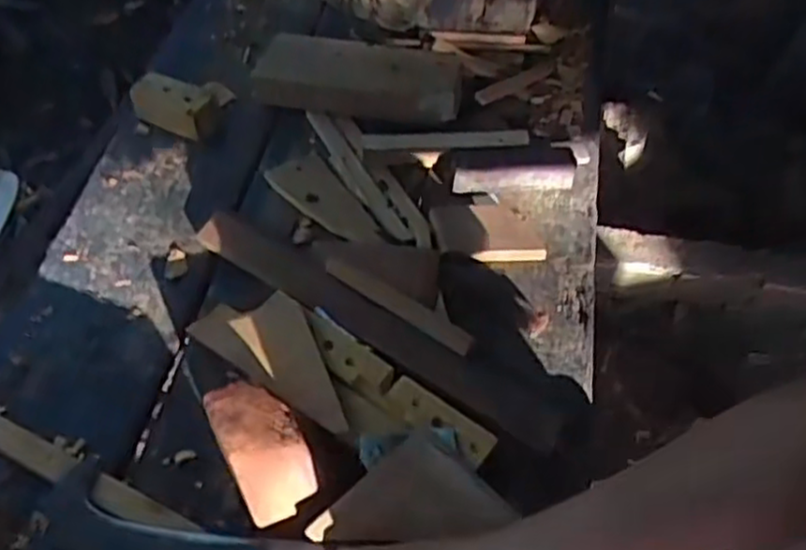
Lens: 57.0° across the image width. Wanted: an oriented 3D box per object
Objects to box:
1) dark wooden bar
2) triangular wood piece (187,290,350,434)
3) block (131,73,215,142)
[{"bbox_3d":[-0.036,0.053,0.840,0.478,0.044,0.069,31,56,17],"label":"dark wooden bar"},{"bbox_3d":[-0.120,0.077,0.779,0.197,0.025,0.098,34,57,18],"label":"triangular wood piece"},{"bbox_3d":[-0.317,-0.236,1.025,0.112,0.064,0.055,20,54,9],"label":"block"}]

